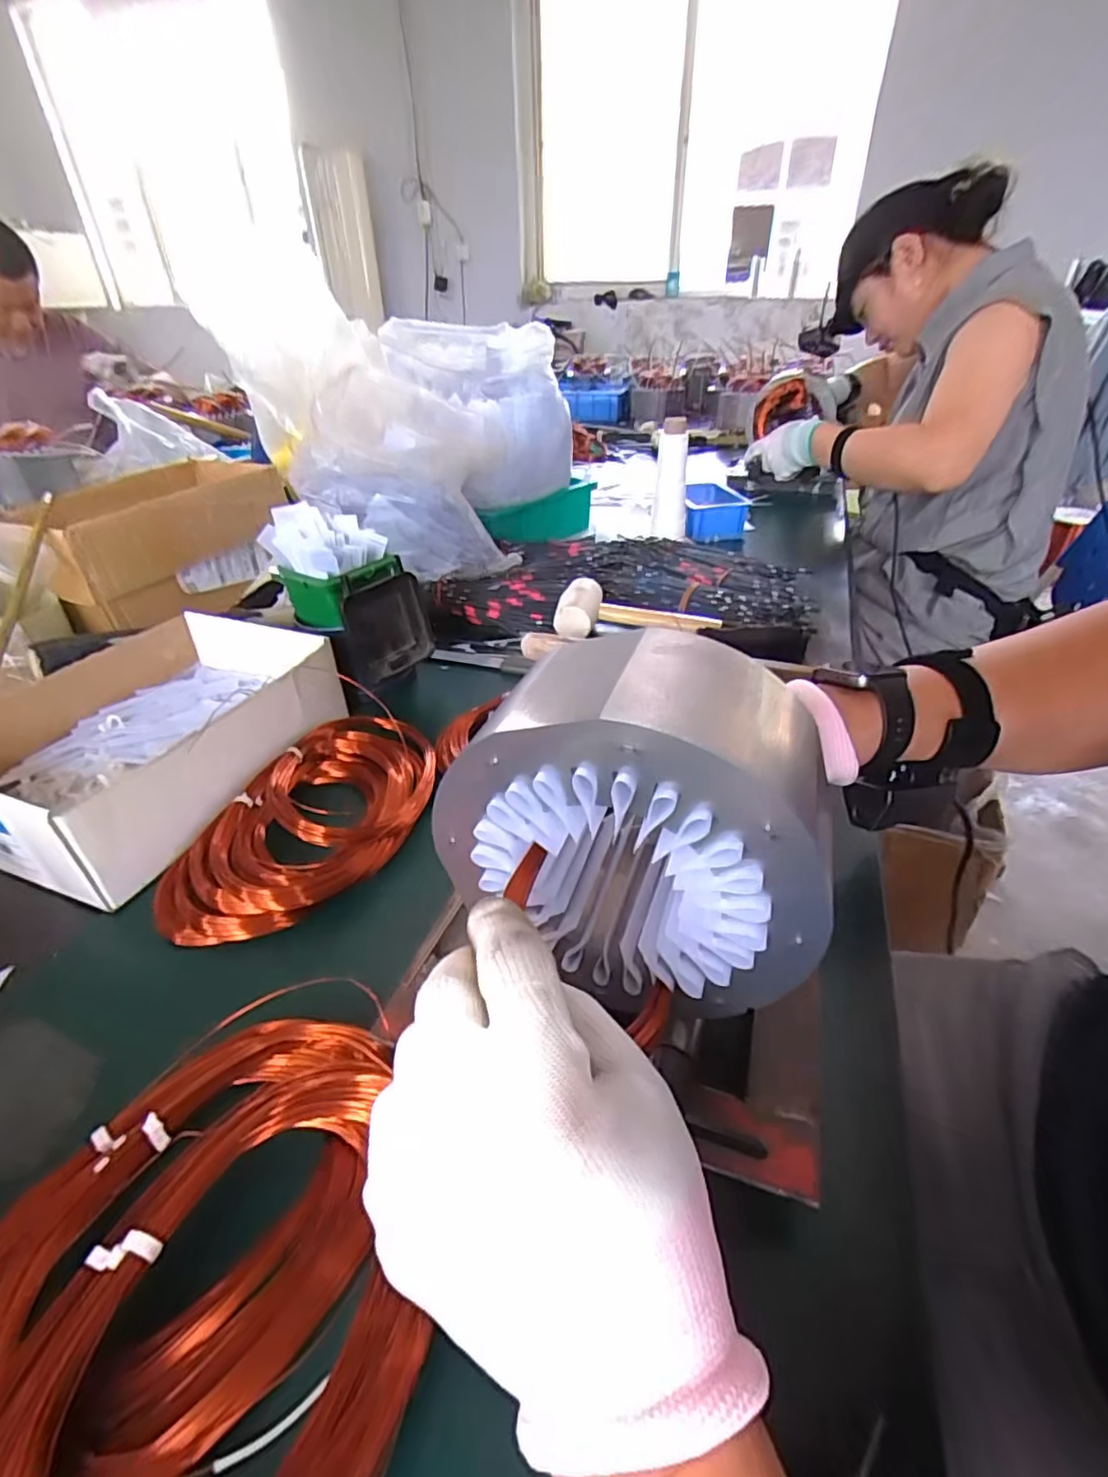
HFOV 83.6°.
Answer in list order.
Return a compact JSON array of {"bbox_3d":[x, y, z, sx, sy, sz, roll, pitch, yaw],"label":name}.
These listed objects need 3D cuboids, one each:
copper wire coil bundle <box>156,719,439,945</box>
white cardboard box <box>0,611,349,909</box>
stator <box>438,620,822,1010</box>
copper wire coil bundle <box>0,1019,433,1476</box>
[{"bbox_3d":[-0.159,0.047,0.435,0.119,0.044,0.227,11,37,16],"label":"copper wire coil bundle"},{"bbox_3d":[-0.308,-0.006,0.478,0.214,0.071,0.240,13,37,18],"label":"white cardboard box"},{"bbox_3d":[0.034,0.027,0.242,0.140,0.122,0.072,14,40,19],"label":"stator"},{"bbox_3d":[-0.130,0.200,0.231,0.183,0.043,0.203,-12,37,-15],"label":"copper wire coil bundle"}]

